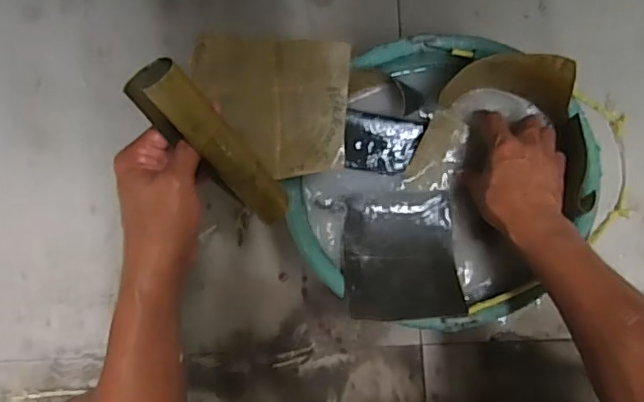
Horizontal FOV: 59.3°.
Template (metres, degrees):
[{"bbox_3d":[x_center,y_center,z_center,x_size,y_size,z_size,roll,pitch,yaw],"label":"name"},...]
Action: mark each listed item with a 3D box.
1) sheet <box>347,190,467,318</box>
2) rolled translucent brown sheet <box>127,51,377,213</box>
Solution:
[{"bbox_3d":[0.080,0.054,0.569,0.111,0.018,0.131,-2,60,0],"label":"sheet"},{"bbox_3d":[-0.077,-0.038,0.403,0.037,0.029,0.149,-41,125,-1],"label":"rolled translucent brown sheet"}]

